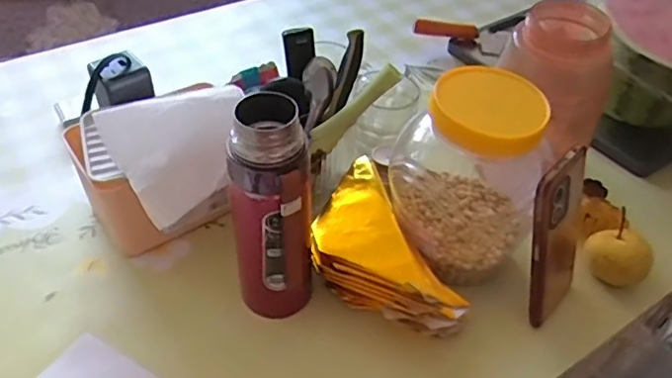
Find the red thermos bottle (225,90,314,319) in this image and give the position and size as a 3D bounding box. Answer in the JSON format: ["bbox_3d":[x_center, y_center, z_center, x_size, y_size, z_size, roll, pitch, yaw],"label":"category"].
[{"bbox_3d":[-0.053,0.028,0.475,0.067,0.215,0.057,2,44,-1],"label":"red thermos bottle"}]

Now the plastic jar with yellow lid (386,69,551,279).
[{"bbox_3d":[0.125,-0.012,0.544,0.132,0.194,0.125,2,44,-1],"label":"plastic jar with yellow lid"}]

